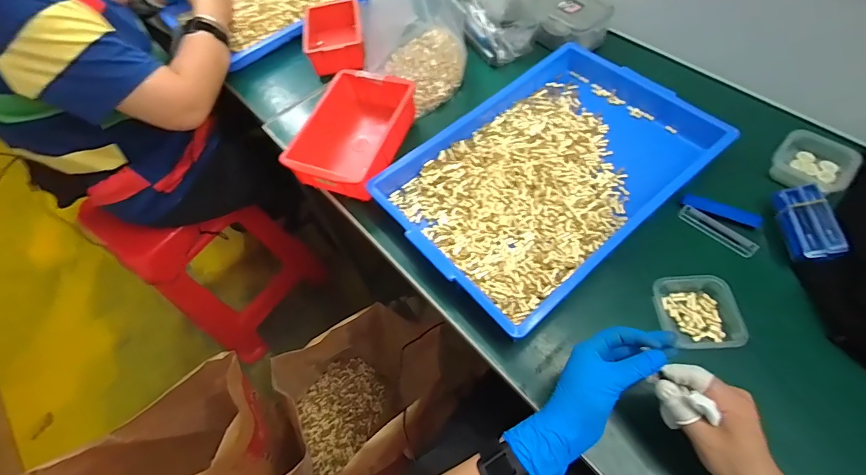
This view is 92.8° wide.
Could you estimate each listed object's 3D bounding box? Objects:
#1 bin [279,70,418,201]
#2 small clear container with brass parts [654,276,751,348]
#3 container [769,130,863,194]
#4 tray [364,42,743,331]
[{"bbox_3d":[-0.115,-0.157,0.636,0.136,0.090,0.205,15,63,13],"label":"bin"},{"bbox_3d":[0.297,0.085,0.468,0.075,0.035,0.085,-7,60,2],"label":"small clear container with brass parts"},{"bbox_3d":[0.496,-0.096,0.539,0.085,0.035,0.086,-37,64,-15],"label":"container"},{"bbox_3d":[0.155,-0.094,0.587,0.429,0.068,0.299,-39,64,-18],"label":"tray"}]

